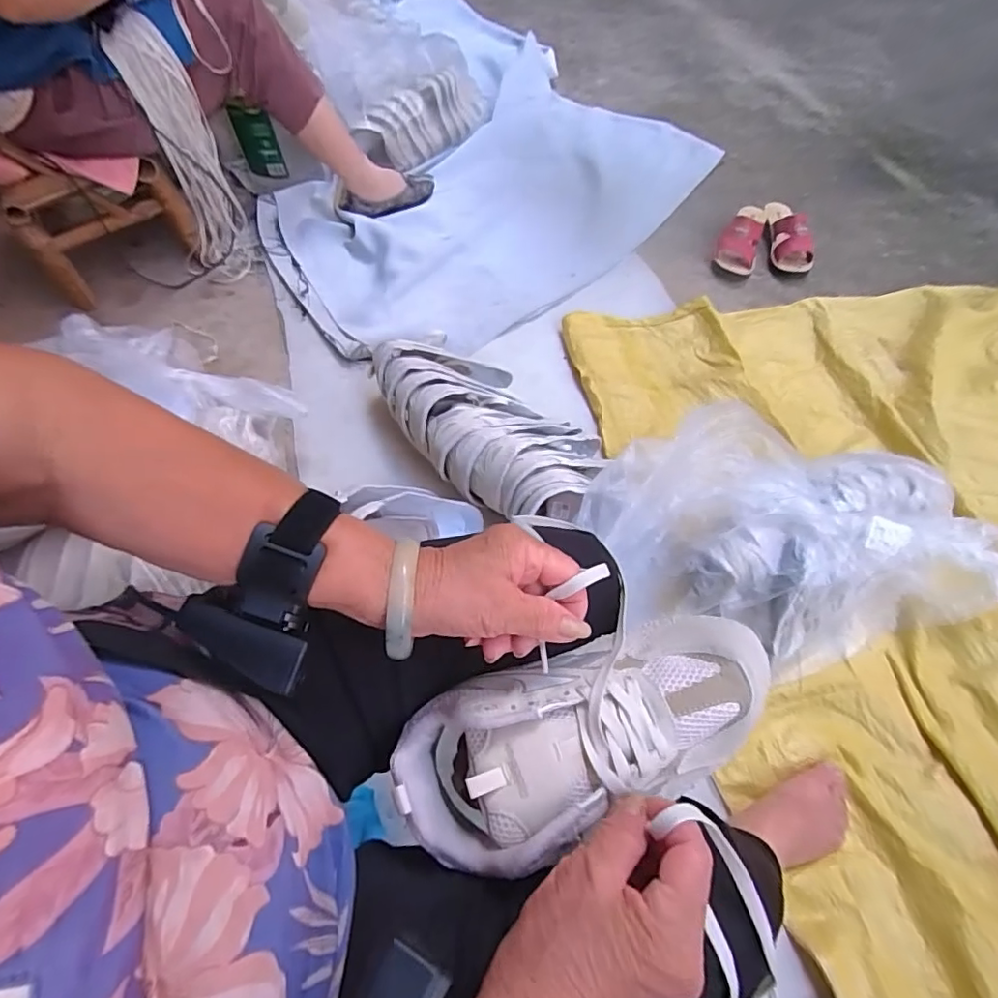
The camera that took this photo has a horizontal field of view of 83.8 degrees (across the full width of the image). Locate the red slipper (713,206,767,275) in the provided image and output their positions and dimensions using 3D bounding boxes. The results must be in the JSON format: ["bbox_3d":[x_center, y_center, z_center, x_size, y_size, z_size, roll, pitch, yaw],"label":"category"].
[{"bbox_3d":[0.534,-0.570,1.213,0.089,0.086,0.196,25,63,15],"label":"red slipper"}]

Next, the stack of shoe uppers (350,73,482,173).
[{"bbox_3d":[-0.171,-0.888,1.309,0.349,0.140,0.094,-38,65,-16],"label":"stack of shoe uppers"}]

